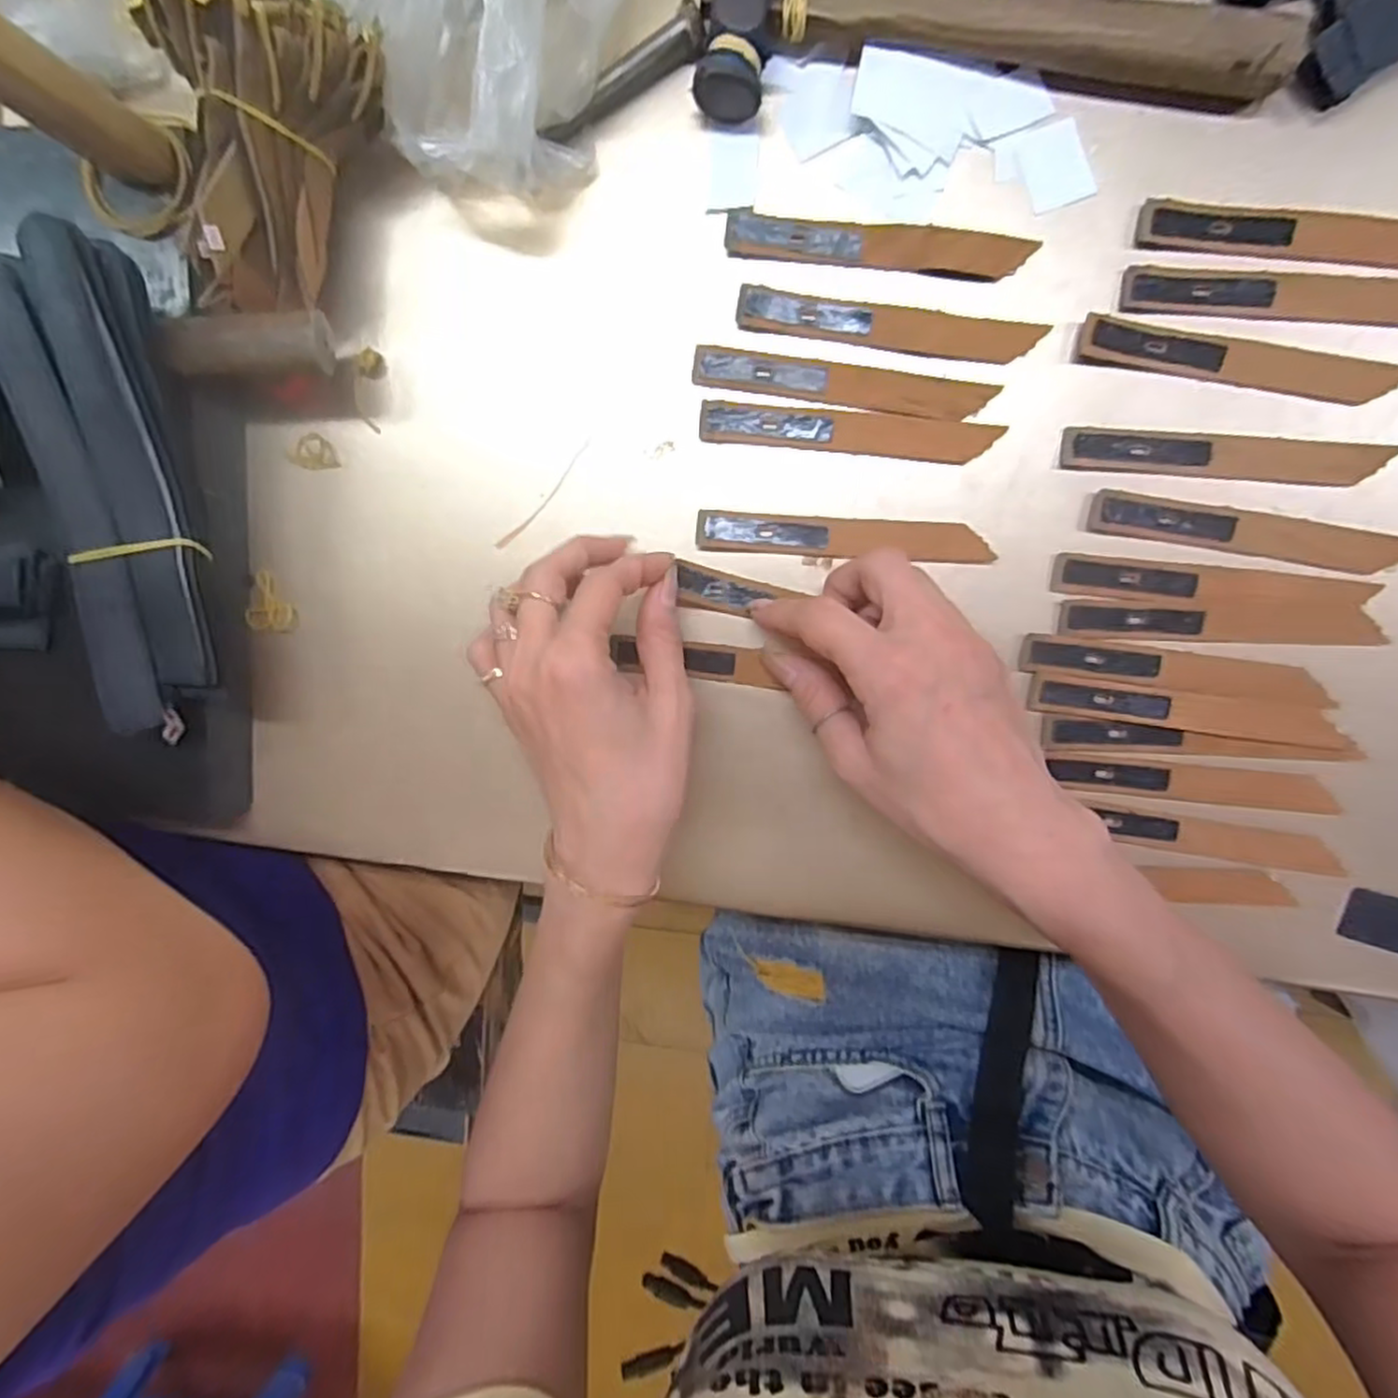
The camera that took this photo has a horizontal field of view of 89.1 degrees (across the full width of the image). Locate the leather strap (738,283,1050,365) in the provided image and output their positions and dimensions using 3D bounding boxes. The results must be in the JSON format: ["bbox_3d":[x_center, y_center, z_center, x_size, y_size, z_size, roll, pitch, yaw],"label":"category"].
[{"bbox_3d":[0.078,-0.155,0.295,0.124,0.004,0.016,10,99,4],"label":"leather strap"}]

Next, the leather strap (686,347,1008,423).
[{"bbox_3d":[0.060,-0.133,0.301,0.123,0.004,0.018,9,102,3],"label":"leather strap"}]

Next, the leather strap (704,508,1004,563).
[{"bbox_3d":[0.062,-0.070,0.309,0.124,0.006,0.017,4,98,5],"label":"leather strap"}]

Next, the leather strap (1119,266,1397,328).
[{"bbox_3d":[0.234,-0.159,0.282,0.126,0.004,0.016,6,98,4],"label":"leather strap"}]

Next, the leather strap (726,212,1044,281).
[{"bbox_3d":[0.073,-0.186,0.291,0.122,0.004,0.016,8,105,3],"label":"leather strap"}]

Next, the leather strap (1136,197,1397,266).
[{"bbox_3d":[0.240,-0.182,0.279,0.127,0.004,0.019,8,99,4],"label":"leather strap"}]

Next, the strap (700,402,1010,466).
[{"bbox_3d":[0.063,-0.113,0.303,0.123,0.004,0.016,7,99,4],"label":"strap"}]

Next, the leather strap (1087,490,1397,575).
[{"bbox_3d":[0.226,-0.069,0.293,0.124,0.004,0.018,10,100,5],"label":"leather strap"}]

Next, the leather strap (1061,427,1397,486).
[{"bbox_3d":[0.215,-0.099,0.289,0.125,0.004,0.018,6,98,4],"label":"leather strap"}]

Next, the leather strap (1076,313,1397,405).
[{"bbox_3d":[0.217,-0.135,0.285,0.125,0.006,0.016,11,99,4],"label":"leather strap"}]

